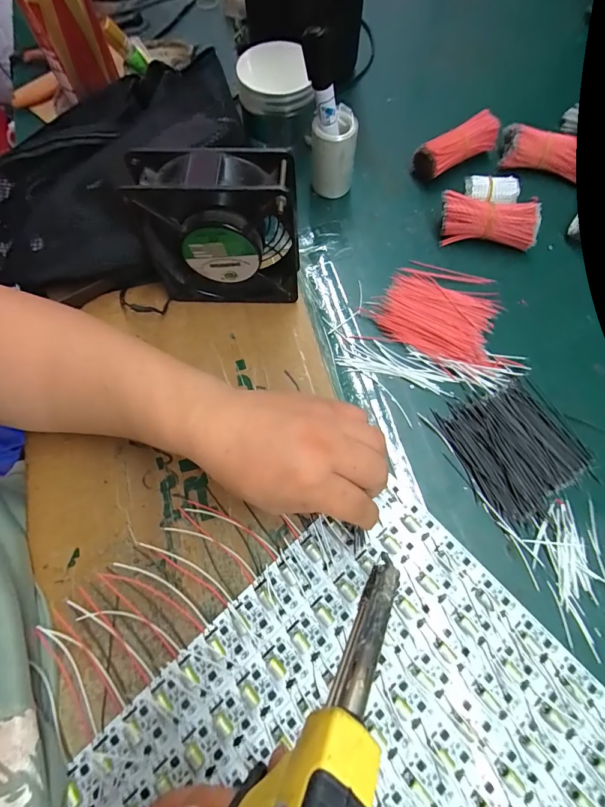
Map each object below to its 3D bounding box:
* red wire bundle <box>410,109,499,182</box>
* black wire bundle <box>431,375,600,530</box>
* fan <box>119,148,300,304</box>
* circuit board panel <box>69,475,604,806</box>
[{"bbox_3d":[0.159,-0.267,0.391,0.094,0.035,0.033,-25,71,-7],"label":"red wire bundle"},{"bbox_3d":[0.174,0.033,0.295,0.093,0.011,0.097,-26,72,-8],"label":"black wire bundle"},{"bbox_3d":[-0.064,-0.133,0.301,0.122,0.124,0.045,8,71,4],"label":"fan"},{"bbox_3d":[0.039,0.221,0.231,0.283,0.009,0.240,-41,74,-12],"label":"circuit board panel"}]

